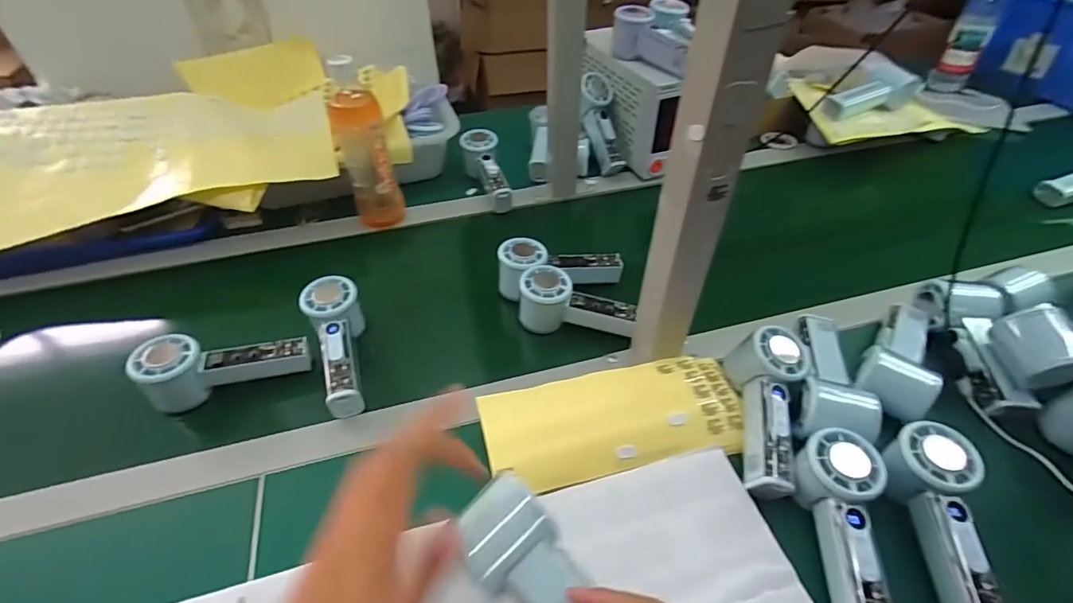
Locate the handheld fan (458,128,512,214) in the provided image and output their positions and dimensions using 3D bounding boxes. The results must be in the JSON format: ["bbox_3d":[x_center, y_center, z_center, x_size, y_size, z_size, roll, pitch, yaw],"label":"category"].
[{"bbox_3d":[-0.071,-0.196,0.749,0.054,0.059,0.155,-17,62,-15],"label":"handheld fan"}]

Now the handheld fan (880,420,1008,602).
[{"bbox_3d":[0.314,0.171,0.375,0.055,0.040,0.151,3,62,4],"label":"handheld fan"}]

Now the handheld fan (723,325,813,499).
[{"bbox_3d":[0.212,0.098,0.445,0.067,0.053,0.159,10,60,10],"label":"handheld fan"}]

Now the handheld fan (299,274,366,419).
[{"bbox_3d":[-0.209,0.048,0.520,0.056,0.054,0.161,-13,60,-12],"label":"handheld fan"}]

